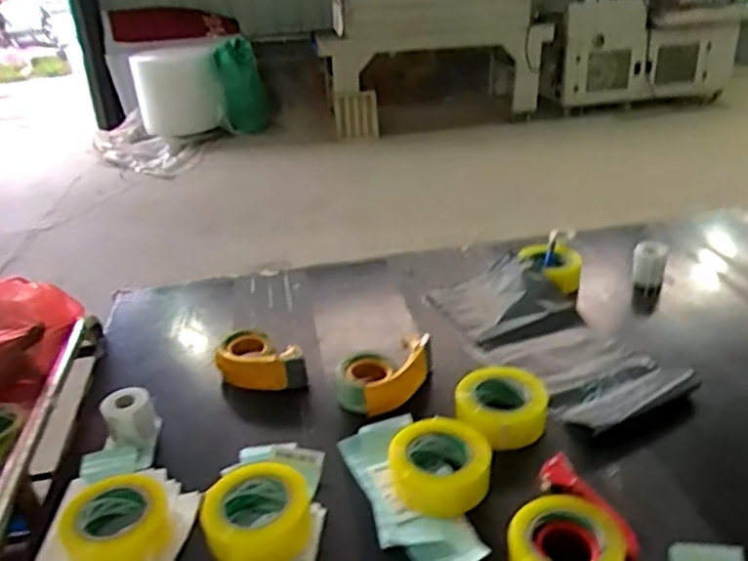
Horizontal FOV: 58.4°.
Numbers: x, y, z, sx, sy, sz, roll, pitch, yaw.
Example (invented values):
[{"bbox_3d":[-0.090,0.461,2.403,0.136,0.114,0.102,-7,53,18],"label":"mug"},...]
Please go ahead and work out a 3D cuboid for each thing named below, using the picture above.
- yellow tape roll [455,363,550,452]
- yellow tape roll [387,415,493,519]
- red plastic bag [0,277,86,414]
[{"bbox_3d":[0.187,0.183,0.988,0.132,0.058,0.150,4,29,12],"label":"yellow tape roll"},{"bbox_3d":[0.086,0.239,0.882,0.131,0.053,0.133,-4,28,-3],"label":"yellow tape roll"},{"bbox_3d":[-0.558,0.090,1.015,0.217,0.183,0.176,-18,36,-25],"label":"red plastic bag"}]

